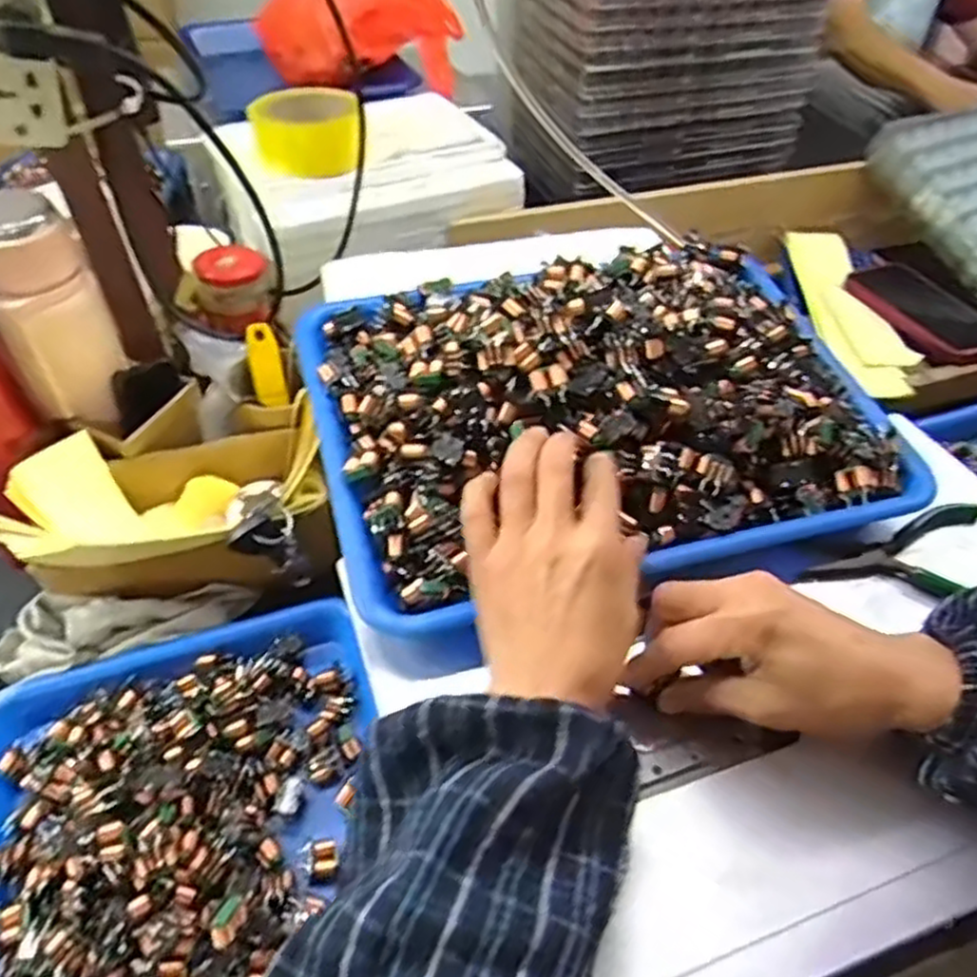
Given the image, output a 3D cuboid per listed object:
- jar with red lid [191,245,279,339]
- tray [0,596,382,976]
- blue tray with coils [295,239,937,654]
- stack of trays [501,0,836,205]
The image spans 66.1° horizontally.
[{"bbox_3d":[-0.240,-0.191,0.715,0.067,0.055,0.073,0,45,0],"label":"jar with red lid"},{"bbox_3d":[-0.167,0.220,0.399,0.219,0.053,0.330,-15,47,-14],"label":"tray"},{"bbox_3d":[0.065,-0.059,0.440,0.324,0.079,0.234,-13,47,-13],"label":"blue tray with coils"},{"bbox_3d":[0.204,-0.584,0.954,0.312,0.292,0.287,-16,47,-15],"label":"stack of trays"}]

